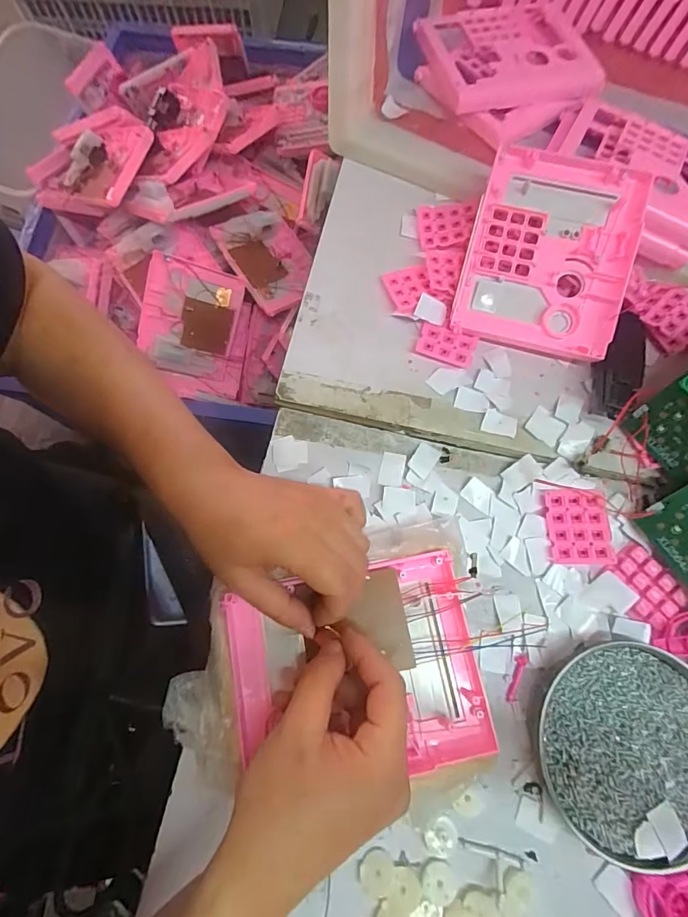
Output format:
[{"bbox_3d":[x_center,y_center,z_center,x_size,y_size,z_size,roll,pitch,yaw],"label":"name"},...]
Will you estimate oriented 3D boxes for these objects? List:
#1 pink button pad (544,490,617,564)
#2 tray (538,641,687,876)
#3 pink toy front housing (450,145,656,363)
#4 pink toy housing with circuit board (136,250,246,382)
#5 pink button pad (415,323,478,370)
[{"bbox_3d":[0.192,0.055,0.361,0.048,0.006,0.059,-1,74,-1],"label":"pink button pad"},{"bbox_3d":[0.205,0.204,0.312,0.121,0.020,0.134,37,77,10],"label":"tray"},{"bbox_3d":[0.177,-0.178,0.384,0.132,0.014,0.166,16,91,7],"label":"pink toy front housing"},{"bbox_3d":[-0.231,-0.207,0.668,0.133,0.031,0.161,10,106,-24],"label":"pink toy housing with circuit board"},{"bbox_3d":[0.091,-0.100,0.393,0.050,0.009,0.030,18,74,5],"label":"pink button pad"}]

